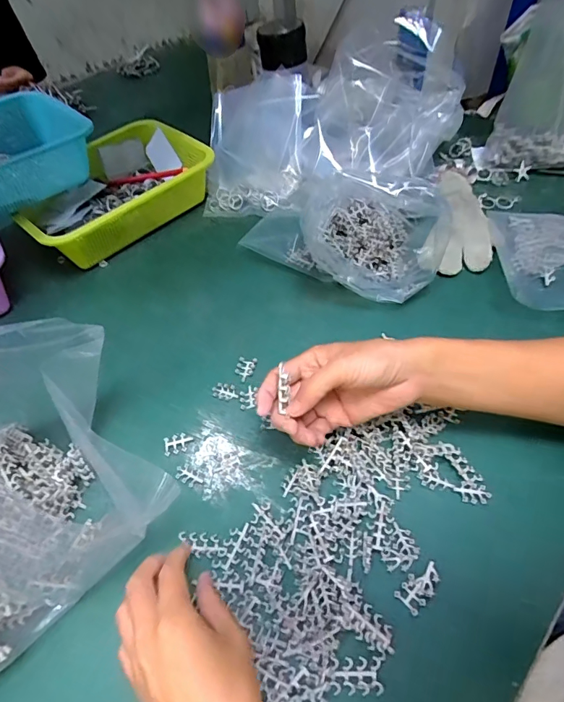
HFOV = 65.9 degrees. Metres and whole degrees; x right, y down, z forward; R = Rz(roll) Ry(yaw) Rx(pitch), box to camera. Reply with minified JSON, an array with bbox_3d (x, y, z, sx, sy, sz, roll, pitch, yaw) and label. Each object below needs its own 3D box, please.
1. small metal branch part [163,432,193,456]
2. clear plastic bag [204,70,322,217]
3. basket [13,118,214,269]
[{"bbox_3d":[-0.099,0.088,0.414,0.026,0.004,0.018,-15,52,-7],"label":"small metal branch part"},{"bbox_3d":[-0.033,-0.305,0.647,0.165,0.137,0.173,6,52,9],"label":"clear plastic bag"},{"bbox_3d":[-0.249,-0.232,0.642,0.269,0.083,0.182,-39,59,-23],"label":"basket"}]

